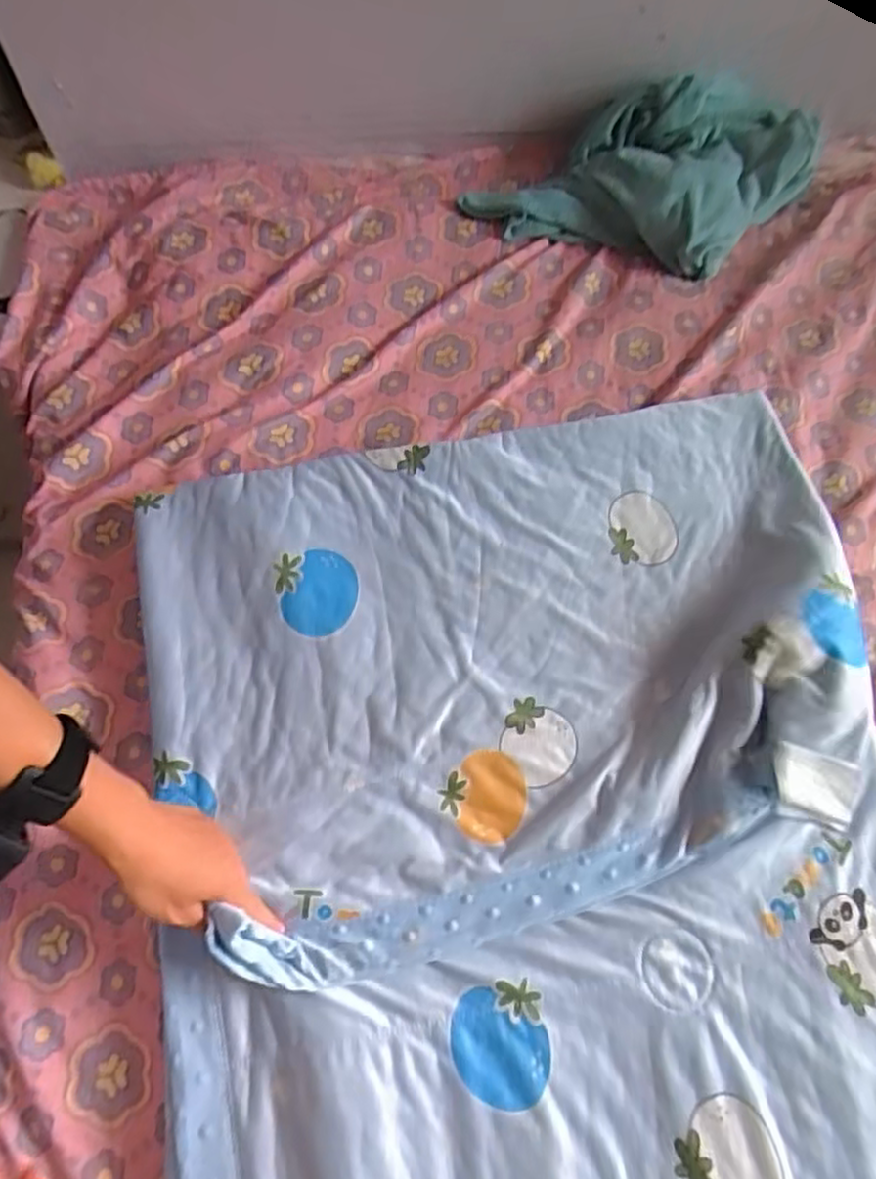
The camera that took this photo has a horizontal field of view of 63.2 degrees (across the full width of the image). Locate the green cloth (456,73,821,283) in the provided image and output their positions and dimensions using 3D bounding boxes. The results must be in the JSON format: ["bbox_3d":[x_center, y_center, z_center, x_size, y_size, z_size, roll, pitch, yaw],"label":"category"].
[{"bbox_3d":[0.209,-0.432,0.722,0.323,0.102,0.170,12,68,3],"label":"green cloth"}]

